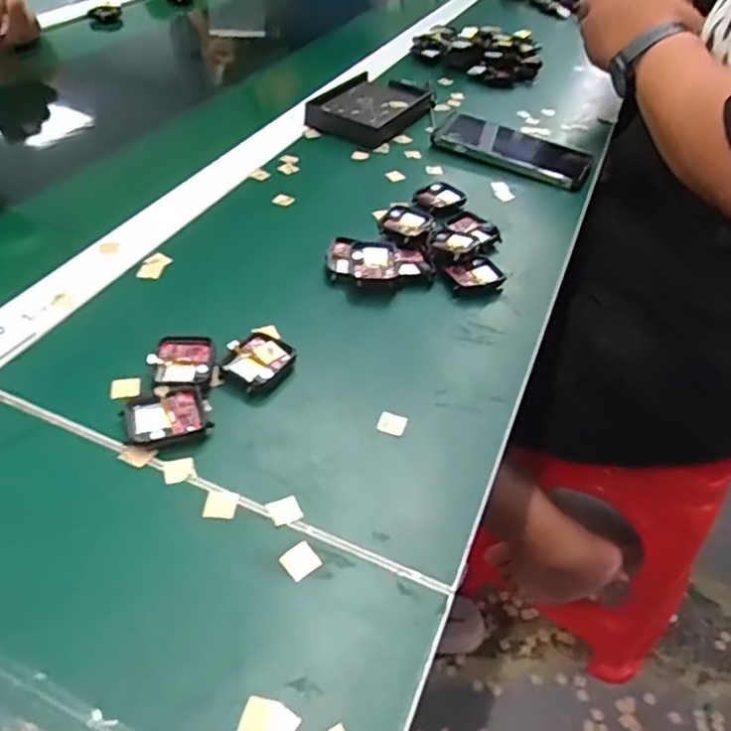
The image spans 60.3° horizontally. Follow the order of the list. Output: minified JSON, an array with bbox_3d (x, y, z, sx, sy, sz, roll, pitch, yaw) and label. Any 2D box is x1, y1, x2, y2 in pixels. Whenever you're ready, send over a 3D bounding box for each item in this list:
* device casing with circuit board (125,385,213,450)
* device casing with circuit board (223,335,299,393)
[{"bbox_3d":[-0.114,0.030,0.362,0.044,0.009,0.036,-13,47,-20],"label":"device casing with circuit board"},{"bbox_3d":[-0.069,-0.002,0.403,0.037,0.014,0.043,25,46,19],"label":"device casing with circuit board"}]

